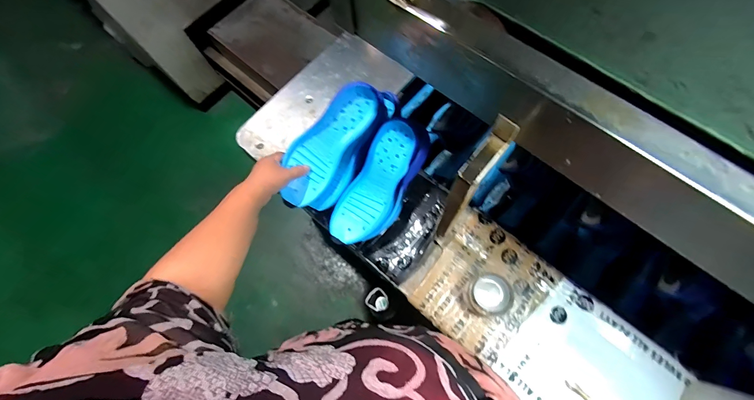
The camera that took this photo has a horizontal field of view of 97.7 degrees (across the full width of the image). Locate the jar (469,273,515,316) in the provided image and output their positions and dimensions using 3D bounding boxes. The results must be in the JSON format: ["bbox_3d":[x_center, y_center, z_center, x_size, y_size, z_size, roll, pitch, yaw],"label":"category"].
[{"bbox_3d":[0.222,0.183,0.644,0.082,0.048,0.081,-29,74,-8],"label":"jar"}]

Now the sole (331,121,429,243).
[{"bbox_3d":[0.011,-0.027,0.654,0.112,0.064,0.272,32,93,11],"label":"sole"}]

